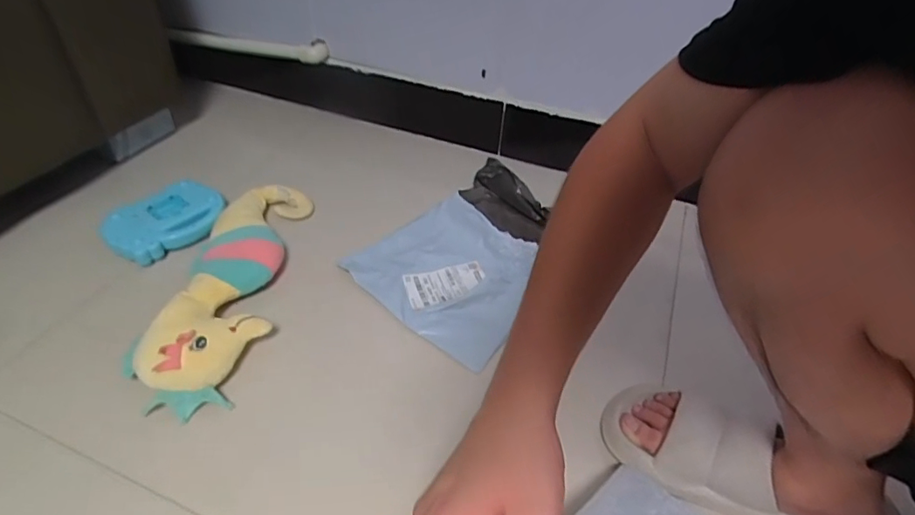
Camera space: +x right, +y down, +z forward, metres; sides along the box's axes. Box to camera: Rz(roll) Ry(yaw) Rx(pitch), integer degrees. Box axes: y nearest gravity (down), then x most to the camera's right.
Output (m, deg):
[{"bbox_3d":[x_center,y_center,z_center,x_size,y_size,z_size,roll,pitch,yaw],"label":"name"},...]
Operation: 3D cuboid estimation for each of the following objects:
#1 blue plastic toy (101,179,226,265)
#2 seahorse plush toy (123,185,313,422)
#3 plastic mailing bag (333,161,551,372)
[{"bbox_3d":[-0.466,-0.061,0.809,0.175,0.062,0.098,-25,50,-28],"label":"blue plastic toy"},{"bbox_3d":[-0.330,0.023,0.745,0.154,0.052,0.434,4,43,0],"label":"seahorse plush toy"},{"bbox_3d":[0.033,-0.016,0.823,0.276,0.038,0.372,30,49,25],"label":"plastic mailing bag"}]

